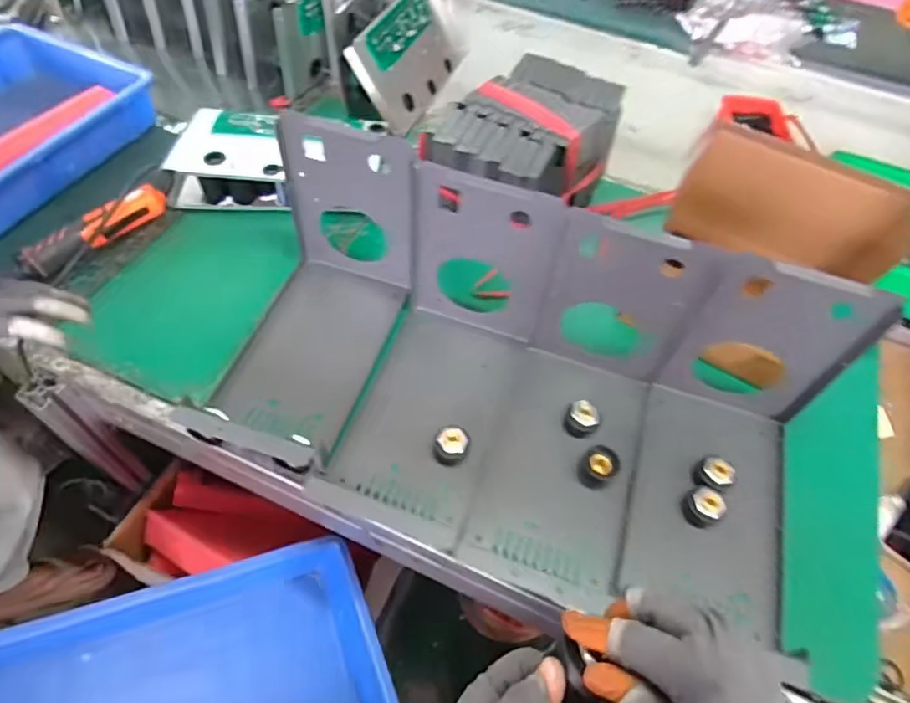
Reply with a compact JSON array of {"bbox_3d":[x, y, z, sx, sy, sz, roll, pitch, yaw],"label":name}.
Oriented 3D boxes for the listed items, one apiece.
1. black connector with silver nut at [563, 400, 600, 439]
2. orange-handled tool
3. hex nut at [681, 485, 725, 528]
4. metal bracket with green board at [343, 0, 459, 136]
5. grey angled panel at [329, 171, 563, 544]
[{"bbox_3d":[0.139,0.073,0.631,0.034,0.025,0.034,2,55,-2],"label":"black connector with silver nut"},{"bbox_3d":[-0.458,-0.154,0.741,0.037,0.047,0.191,36,61,20],"label":"orange-handled tool"},{"bbox_3d":[0.251,0.155,0.582,0.032,0.028,0.035,-2,55,-5],"label":"hex nut"},{"bbox_3d":[-0.074,-0.488,0.950,0.017,0.144,0.285,-3,46,36],"label":"metal bracket with green board"},{"bbox_3d":[-0.015,-0.001,0.569,0.152,0.203,0.261,20,57,10],"label":"grey angled panel"}]

